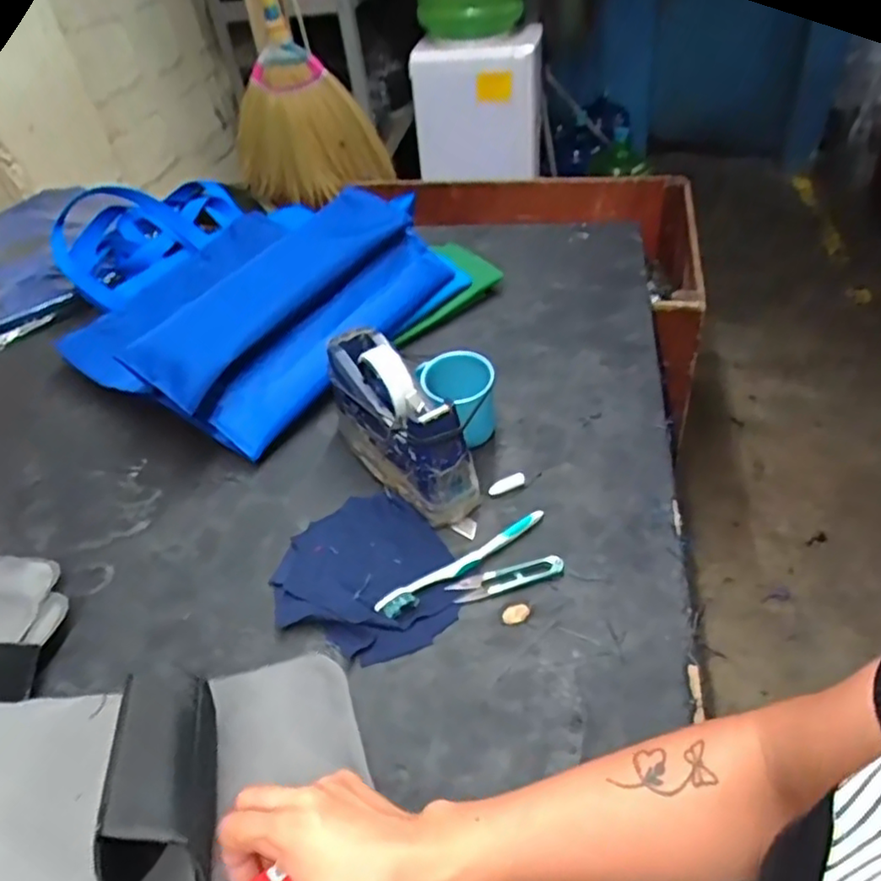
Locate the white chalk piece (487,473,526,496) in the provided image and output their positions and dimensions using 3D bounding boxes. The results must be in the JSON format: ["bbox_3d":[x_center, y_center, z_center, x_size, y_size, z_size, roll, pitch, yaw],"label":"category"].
[{"bbox_3d":[0.065,0.043,0.650,0.036,0.015,0.014,-14,42,-8],"label":"white chalk piece"}]

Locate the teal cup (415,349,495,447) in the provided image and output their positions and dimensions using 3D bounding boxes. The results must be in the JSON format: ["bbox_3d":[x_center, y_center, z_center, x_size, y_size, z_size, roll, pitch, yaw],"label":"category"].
[{"bbox_3d":[0.019,-0.036,0.691,0.076,0.094,0.073,-4,42,3],"label":"teal cup"}]

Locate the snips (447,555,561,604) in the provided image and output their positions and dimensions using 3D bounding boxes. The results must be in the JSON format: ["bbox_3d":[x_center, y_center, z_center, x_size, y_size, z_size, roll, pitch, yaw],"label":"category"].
[{"bbox_3d":[0.058,0.120,0.572,0.101,0.008,0.021,-14,42,-8],"label":"snips"}]

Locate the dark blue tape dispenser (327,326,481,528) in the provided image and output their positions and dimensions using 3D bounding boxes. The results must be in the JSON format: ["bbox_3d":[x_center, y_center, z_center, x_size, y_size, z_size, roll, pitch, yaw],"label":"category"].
[{"bbox_3d":[-0.045,-0.020,0.652,0.066,0.121,0.200,-28,46,-22],"label":"dark blue tape dispenser"}]

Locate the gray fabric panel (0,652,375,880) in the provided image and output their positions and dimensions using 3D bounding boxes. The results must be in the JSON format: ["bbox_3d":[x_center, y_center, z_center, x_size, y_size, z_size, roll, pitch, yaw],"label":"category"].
[{"bbox_3d":[-0.180,0.226,0.407,0.246,0.136,0.214,-15,42,-9],"label":"gray fabric panel"}]

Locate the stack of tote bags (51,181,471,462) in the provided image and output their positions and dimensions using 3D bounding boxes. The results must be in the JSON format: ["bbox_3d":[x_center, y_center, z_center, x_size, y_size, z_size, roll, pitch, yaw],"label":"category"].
[{"bbox_3d":[-0.294,-0.223,0.900,0.540,0.152,0.418,29,53,33],"label":"stack of tote bags"}]

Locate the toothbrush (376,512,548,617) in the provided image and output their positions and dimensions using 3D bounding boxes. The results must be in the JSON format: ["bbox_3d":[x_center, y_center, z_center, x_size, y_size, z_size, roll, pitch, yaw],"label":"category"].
[{"bbox_3d":[0.022,0.107,0.583,0.173,0.014,0.020,-29,46,-23],"label":"toothbrush"}]

